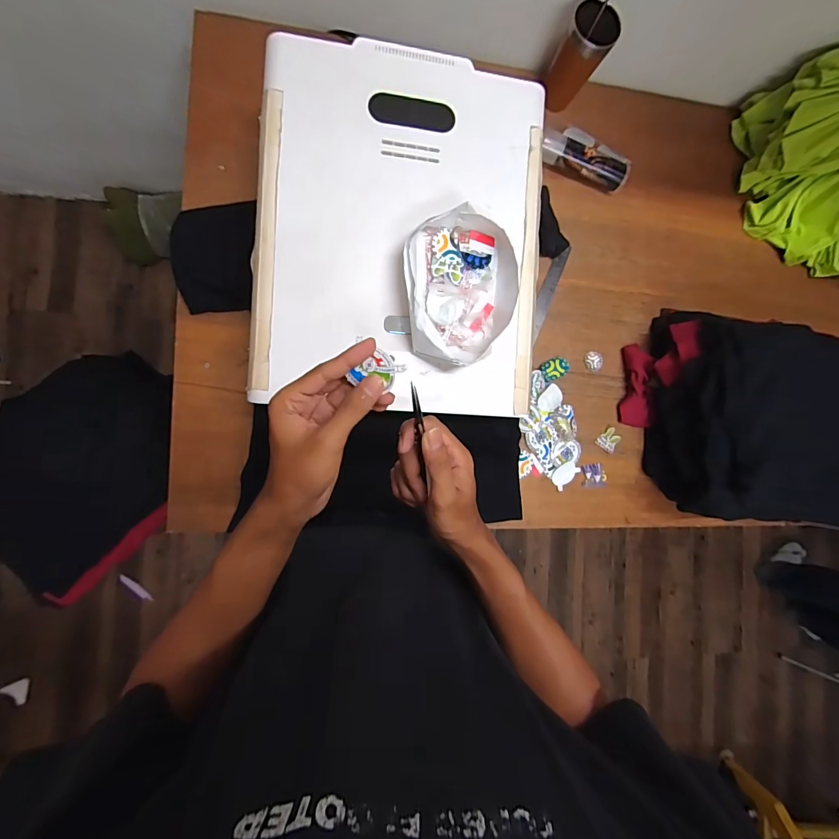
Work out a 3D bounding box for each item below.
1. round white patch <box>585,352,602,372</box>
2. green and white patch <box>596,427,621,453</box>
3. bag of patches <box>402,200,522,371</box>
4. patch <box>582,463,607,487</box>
[{"bbox_3d":[0.342,-0.114,0.785,0.035,0.005,0.039,-23,92,-9],"label":"round white patch"},{"bbox_3d":[0.373,0.042,0.785,0.044,0.004,0.038,-39,82,-6],"label":"green and white patch"},{"bbox_3d":[0.056,-0.177,0.546,0.152,0.049,0.195,-10,90,-9],"label":"bag of patches"},{"bbox_3d":[0.340,0.108,0.776,0.046,0.005,0.045,-1,88,-9],"label":"patch"}]

